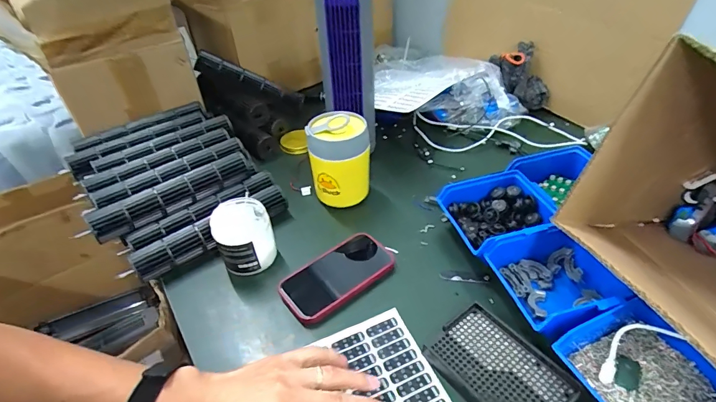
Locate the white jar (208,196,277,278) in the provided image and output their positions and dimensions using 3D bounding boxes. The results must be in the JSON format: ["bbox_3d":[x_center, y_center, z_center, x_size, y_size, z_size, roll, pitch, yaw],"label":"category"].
[{"bbox_3d":[-0.156,0.051,0.543,0.073,0.083,0.078,-2,41,2],"label":"white jar"}]

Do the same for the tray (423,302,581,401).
[{"bbox_3d":[0.148,0.177,0.414,0.092,0.017,0.133,-26,46,-25],"label":"tray"}]

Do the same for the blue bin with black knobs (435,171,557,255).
[{"bbox_3d":[0.204,0.023,0.553,0.147,0.066,0.125,-11,42,-9],"label":"blue bin with black knobs"}]

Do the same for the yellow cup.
[{"bbox_3d":[-0.029,-0.061,0.618,0.088,0.131,0.085,-2,41,2],"label":"yellow cup"}]

